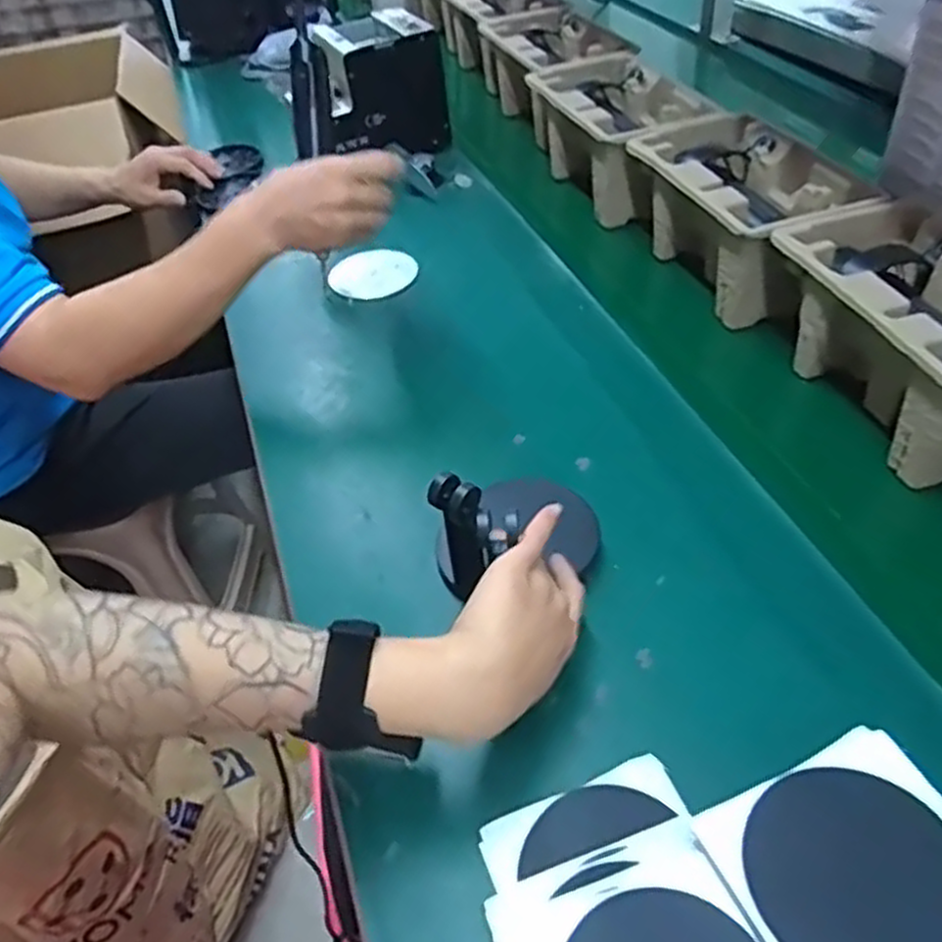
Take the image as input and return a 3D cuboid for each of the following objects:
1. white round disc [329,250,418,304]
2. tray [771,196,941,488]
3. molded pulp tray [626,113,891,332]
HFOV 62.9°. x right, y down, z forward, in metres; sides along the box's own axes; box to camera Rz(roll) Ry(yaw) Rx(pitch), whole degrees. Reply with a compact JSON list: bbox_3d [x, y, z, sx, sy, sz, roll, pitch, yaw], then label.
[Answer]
[{"bbox_3d":[-0.106,-0.213,0.831,0.091,0.006,0.091,-1,47,1],"label":"white round disc"},{"bbox_3d":[0.345,-0.109,0.600,0.142,0.101,0.234,-13,48,-10],"label":"tray"},{"bbox_3d":[0.261,-0.251,0.753,0.140,0.103,0.247,-14,48,-10],"label":"molded pulp tray"}]

